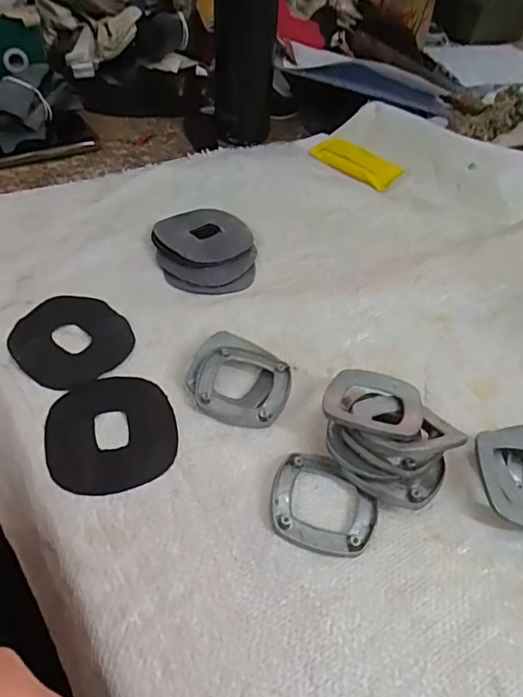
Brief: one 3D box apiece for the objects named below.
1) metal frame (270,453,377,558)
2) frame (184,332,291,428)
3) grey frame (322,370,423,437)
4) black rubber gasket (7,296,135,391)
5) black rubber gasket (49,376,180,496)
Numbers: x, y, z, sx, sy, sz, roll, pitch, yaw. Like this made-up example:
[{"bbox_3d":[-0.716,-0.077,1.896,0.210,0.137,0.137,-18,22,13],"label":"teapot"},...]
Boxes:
[{"bbox_3d":[0.036,0.090,0.295,0.061,0.008,0.057,14,49,7],"label":"metal frame"},{"bbox_3d":[-0.015,0.021,0.346,0.068,0.013,0.065,17,49,9],"label":"frame"},{"bbox_3d":[0.072,0.035,0.323,0.062,0.007,0.056,10,36,7],"label":"grey frame"},{"bbox_3d":[-0.135,-0.007,0.359,0.079,0.004,0.075,6,49,-6],"label":"black rubber gasket"},{"bbox_3d":[-0.093,0.052,0.315,0.076,0.005,0.080,-9,50,-14],"label":"black rubber gasket"}]

